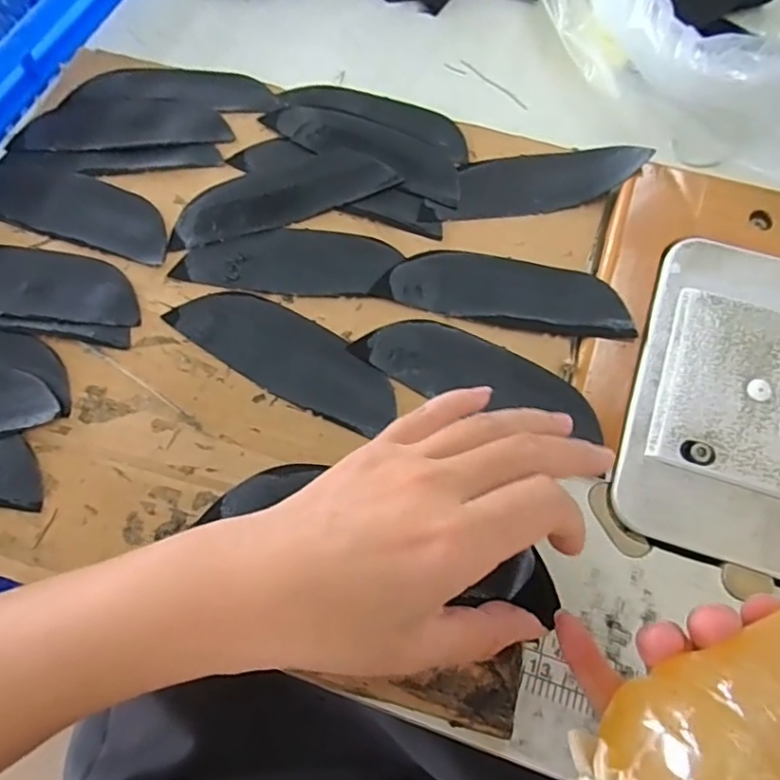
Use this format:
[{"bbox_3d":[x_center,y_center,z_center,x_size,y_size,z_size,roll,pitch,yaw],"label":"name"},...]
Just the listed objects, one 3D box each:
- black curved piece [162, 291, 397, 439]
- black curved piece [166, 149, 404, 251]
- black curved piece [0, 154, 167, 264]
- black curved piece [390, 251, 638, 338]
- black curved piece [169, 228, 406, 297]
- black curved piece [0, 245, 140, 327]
[{"bbox_3d":[-0.059,-0.022,0.331,0.138,0.004,0.046,29,68,12],"label":"black curved piece"},{"bbox_3d":[-0.069,-0.129,0.378,0.144,0.005,0.051,-16,67,-8],"label":"black curved piece"},{"bbox_3d":[-0.200,-0.118,0.369,0.140,0.004,0.049,19,66,8],"label":"black curved piece"},{"bbox_3d":[0.072,-0.060,0.347,0.136,0.007,0.047,9,65,5],"label":"black curved piece"},{"bbox_3d":[-0.062,-0.080,0.359,0.129,0.006,0.050,4,65,1],"label":"black curved piece"},{"bbox_3d":[-0.217,-0.065,0.346,0.140,0.004,0.048,6,65,2],"label":"black curved piece"}]

